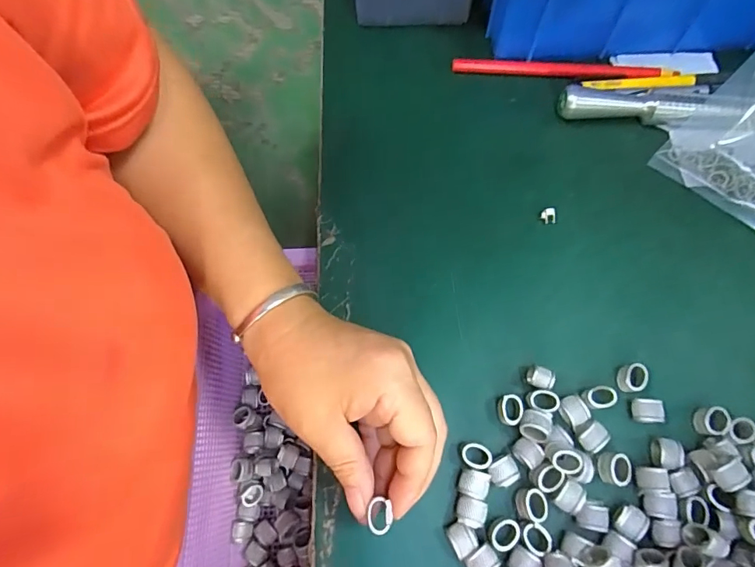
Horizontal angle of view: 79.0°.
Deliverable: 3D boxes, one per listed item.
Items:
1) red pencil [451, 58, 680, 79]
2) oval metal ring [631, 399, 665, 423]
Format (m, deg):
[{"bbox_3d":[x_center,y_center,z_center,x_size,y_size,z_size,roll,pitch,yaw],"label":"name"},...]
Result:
[{"bbox_3d":[0.138,-0.161,0.345,0.160,0.006,0.012,4,70,3],"label":"red pencil"},{"bbox_3d":[0.155,0.074,0.266,0.017,0.012,0.013,4,70,3],"label":"oval metal ring"}]

